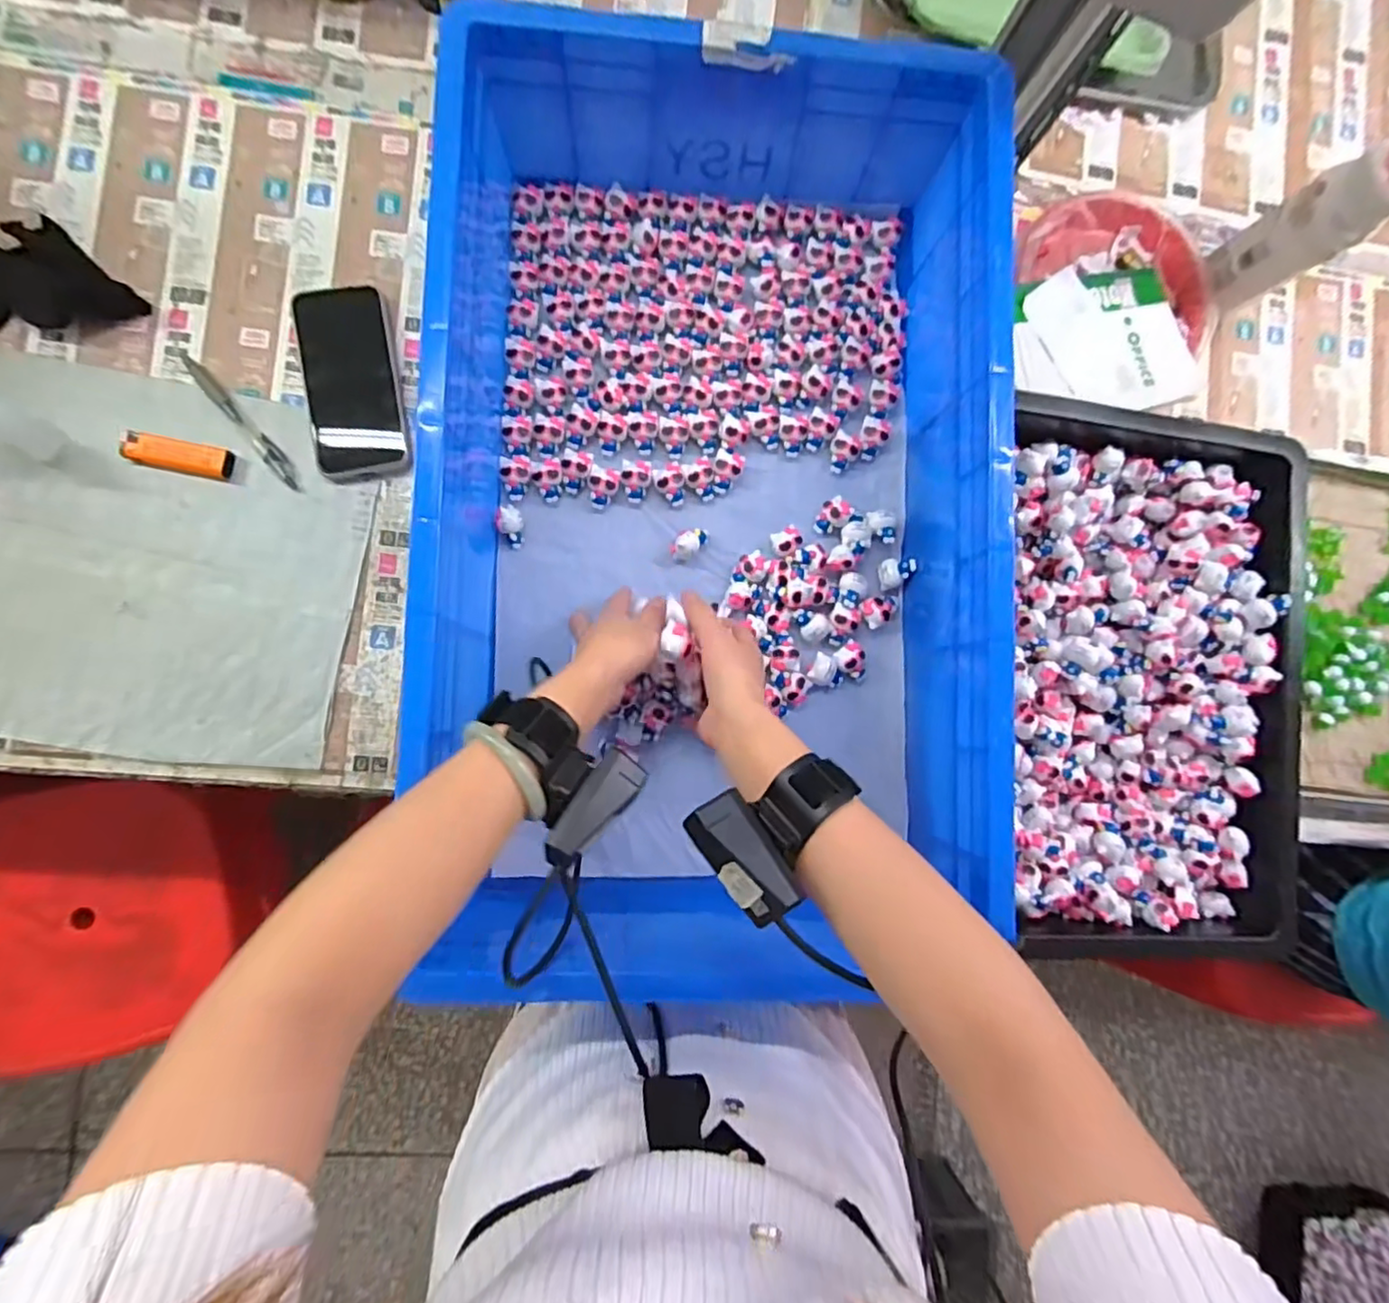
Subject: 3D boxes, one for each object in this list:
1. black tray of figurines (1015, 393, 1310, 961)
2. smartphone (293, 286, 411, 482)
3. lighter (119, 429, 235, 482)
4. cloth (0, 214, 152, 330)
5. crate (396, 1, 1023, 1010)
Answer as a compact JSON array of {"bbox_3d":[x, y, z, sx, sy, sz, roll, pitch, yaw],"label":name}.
[{"bbox_3d":[0.388,0.025,0.562,0.261,0.062,0.463,2,87,-6],"label":"black tray of figurines"},{"bbox_3d":[-0.292,-0.230,0.546,0.077,0.015,0.162,-10,89,-7],"label":"smartphone"},{"bbox_3d":[-0.423,-0.160,0.522,0.082,0.014,0.026,10,87,-6],"label":"lighter"},{"bbox_3d":[-0.529,-0.309,0.524,0.127,0.012,0.087,-13,89,-7],"label":"cloth"},{"bbox_3d":[0.014,-0.119,0.493,0.390,0.159,0.614,2,86,-7],"label":"crate"}]

